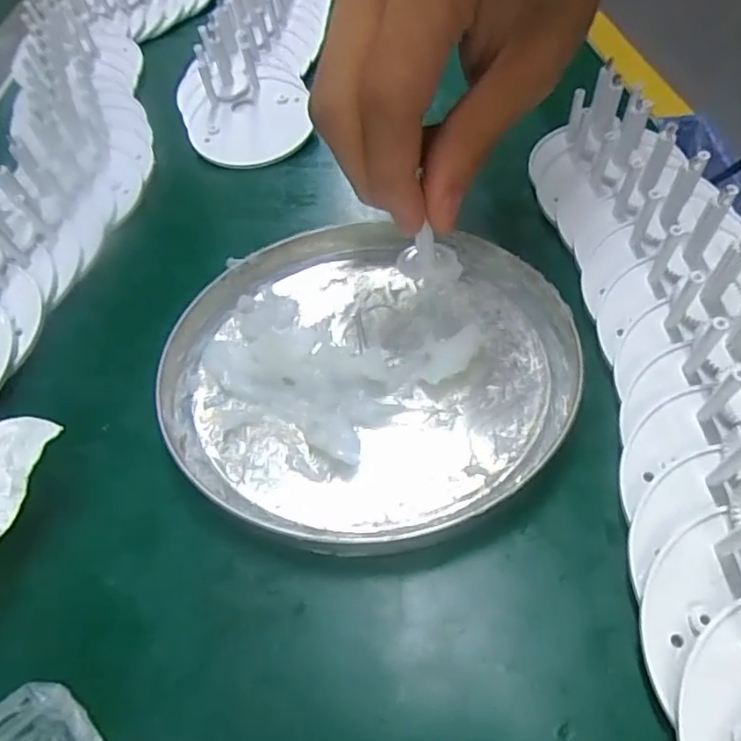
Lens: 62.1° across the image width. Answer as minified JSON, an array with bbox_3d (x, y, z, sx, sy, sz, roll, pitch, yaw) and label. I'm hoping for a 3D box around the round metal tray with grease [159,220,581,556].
[{"bbox_3d":[-0.003,-0.005,0.196,0.121,0.014,0.122,-3,49,4],"label":"round metal tray with grease"}]

